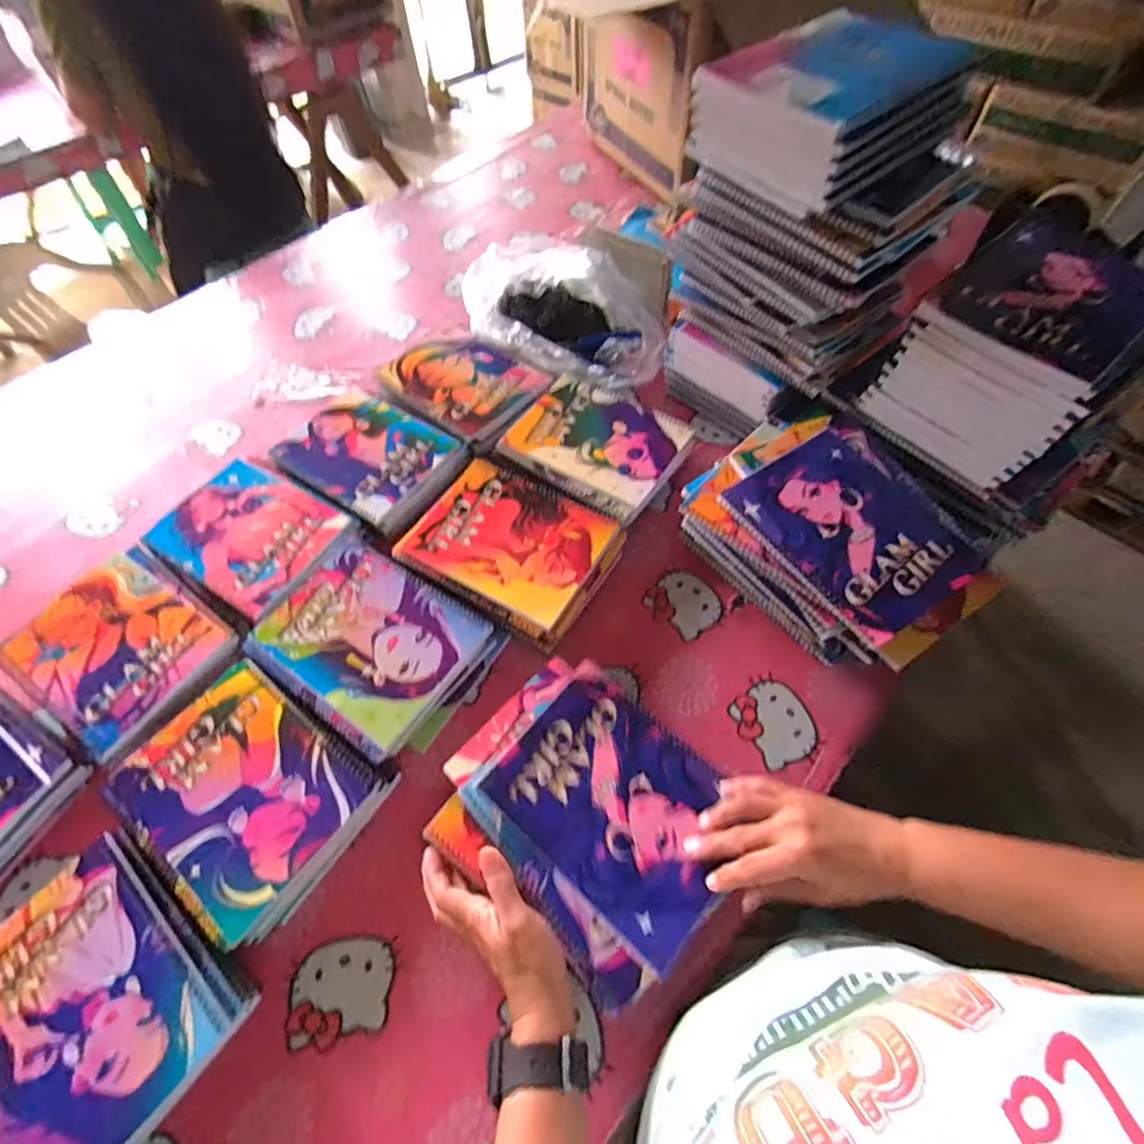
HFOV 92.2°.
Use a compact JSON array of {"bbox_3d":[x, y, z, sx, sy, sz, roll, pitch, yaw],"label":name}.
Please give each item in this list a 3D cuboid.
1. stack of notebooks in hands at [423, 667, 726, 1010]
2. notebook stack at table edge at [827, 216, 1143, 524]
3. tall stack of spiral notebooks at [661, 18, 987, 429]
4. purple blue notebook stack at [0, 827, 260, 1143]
[{"bbox_3d":[0.011,0.202,0.469,0.228,0.044,0.193,33,68,20],"label":"stack of notebooks in hands"},{"bbox_3d":[0.433,-0.205,0.544,0.207,0.146,0.183,-35,64,-14],"label":"notebook stack at table edge"},{"bbox_3d":[0.239,-0.333,0.603,0.175,0.335,0.218,-36,64,-18],"label":"tall stack of spiral notebooks"},{"bbox_3d":[-0.368,0.332,0.424,0.198,0.035,0.164,33,66,20],"label":"purple blue notebook stack"}]

